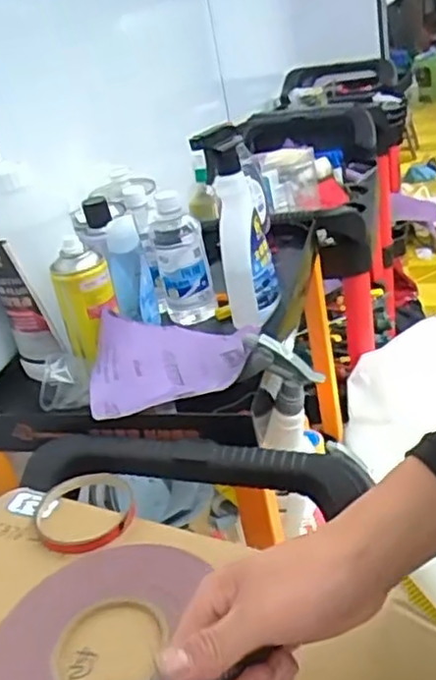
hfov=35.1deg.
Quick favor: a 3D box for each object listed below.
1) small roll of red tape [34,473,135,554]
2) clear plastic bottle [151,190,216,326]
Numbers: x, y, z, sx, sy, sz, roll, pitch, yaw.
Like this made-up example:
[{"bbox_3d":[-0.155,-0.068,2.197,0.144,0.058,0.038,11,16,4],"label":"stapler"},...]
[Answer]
[{"bbox_3d":[-0.119,0.153,0.616,0.087,0.015,0.098,-19,29,-14],"label":"small roll of red tape"},{"bbox_3d":[-0.049,-0.113,0.956,0.068,0.189,0.081,-11,28,2],"label":"clear plastic bottle"}]

